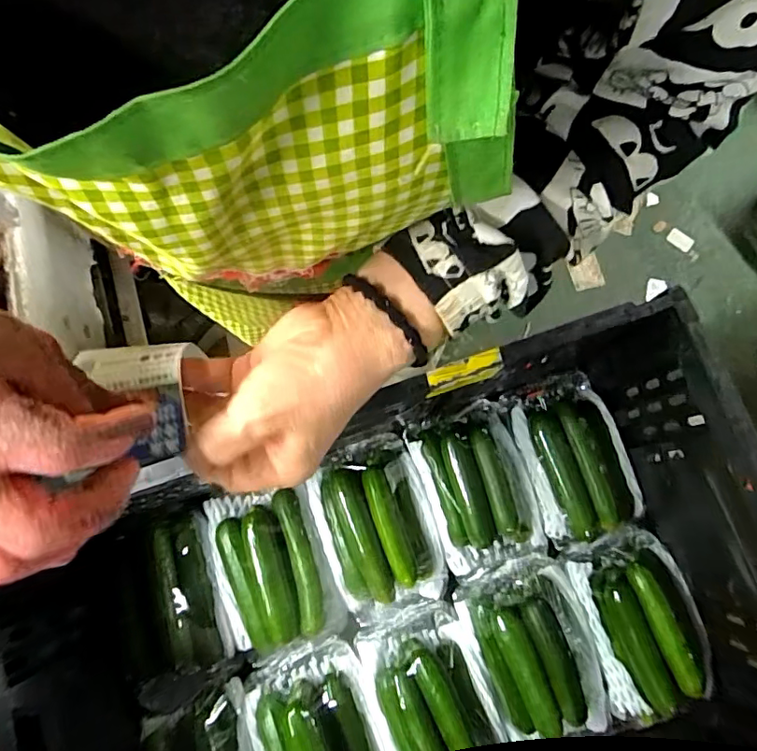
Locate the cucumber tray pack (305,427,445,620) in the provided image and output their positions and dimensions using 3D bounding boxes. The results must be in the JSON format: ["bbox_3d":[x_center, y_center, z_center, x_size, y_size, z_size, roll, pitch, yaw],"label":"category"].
[{"bbox_3d":[0.000,0.159,0.560,0.116,0.055,0.174,-21,77,-5],"label":"cucumber tray pack"}]

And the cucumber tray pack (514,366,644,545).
[{"bbox_3d":[0.212,0.085,0.576,0.113,0.051,0.181,-16,76,-4],"label":"cucumber tray pack"}]

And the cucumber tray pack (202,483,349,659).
[{"bbox_3d":[-0.109,0.195,0.548,0.110,0.057,0.168,-19,77,-4],"label":"cucumber tray pack"}]

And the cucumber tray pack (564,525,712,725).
[{"bbox_3d":[0.265,0.249,0.538,0.105,0.056,0.159,-14,76,-3],"label":"cucumber tray pack"}]

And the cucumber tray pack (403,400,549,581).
[{"bbox_3d":[0.105,0.120,0.571,0.110,0.059,0.166,-19,77,-4],"label":"cucumber tray pack"}]

